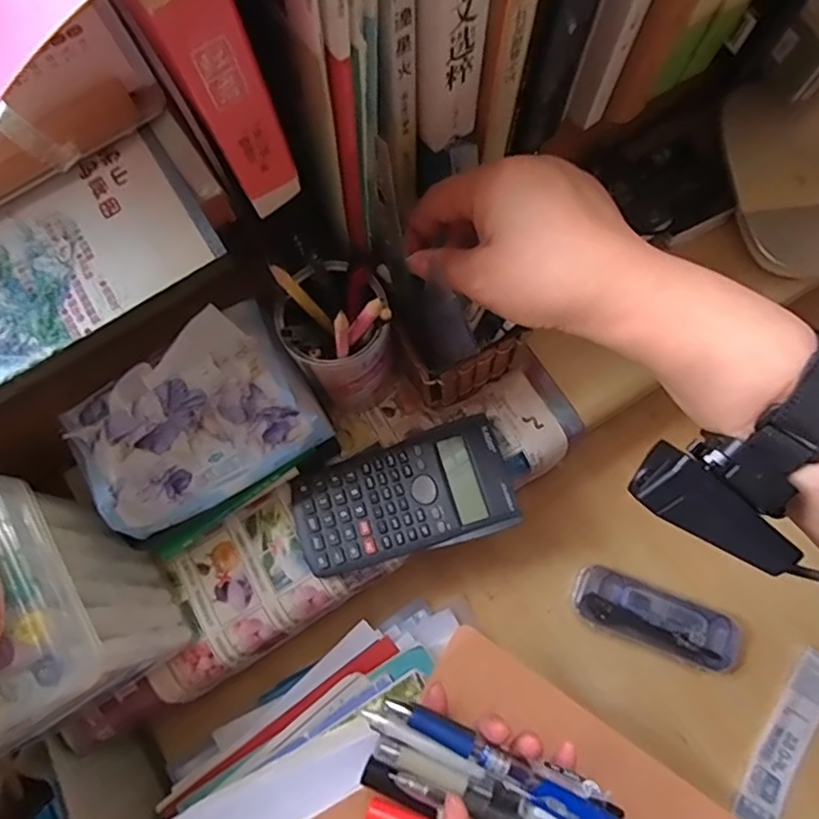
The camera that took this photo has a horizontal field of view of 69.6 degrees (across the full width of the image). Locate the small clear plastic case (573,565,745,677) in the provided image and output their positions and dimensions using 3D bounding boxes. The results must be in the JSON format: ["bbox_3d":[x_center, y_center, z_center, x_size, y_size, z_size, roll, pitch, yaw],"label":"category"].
[{"bbox_3d":[0.198,0.168,0.473,0.132,0.024,0.047,21,78,7],"label":"small clear plastic case"}]

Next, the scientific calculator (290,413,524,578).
[{"bbox_3d":[-0.004,0.066,0.419,0.151,0.018,0.081,-21,77,-3],"label":"scientific calculator"}]

